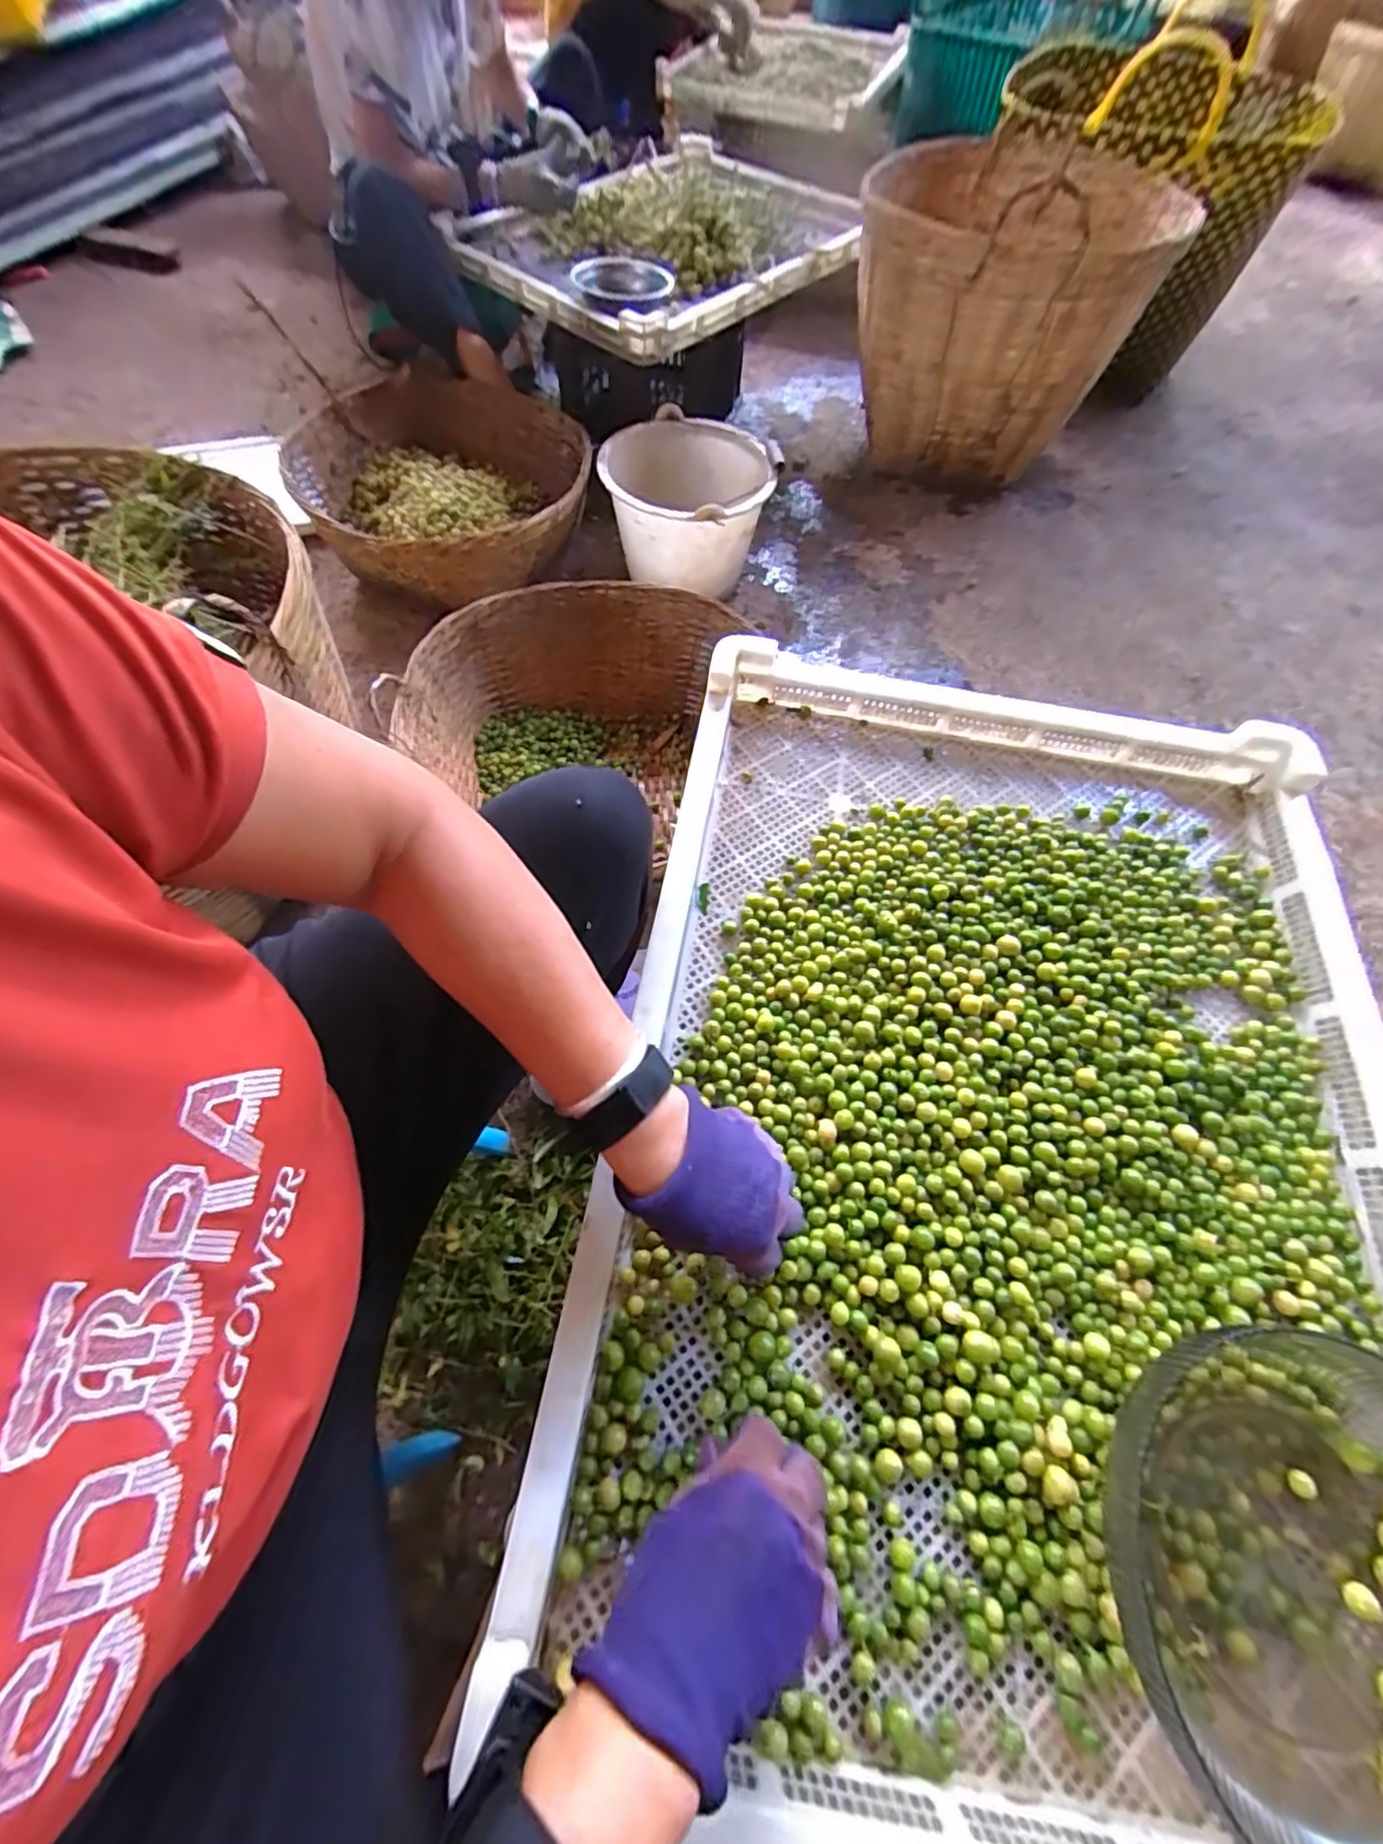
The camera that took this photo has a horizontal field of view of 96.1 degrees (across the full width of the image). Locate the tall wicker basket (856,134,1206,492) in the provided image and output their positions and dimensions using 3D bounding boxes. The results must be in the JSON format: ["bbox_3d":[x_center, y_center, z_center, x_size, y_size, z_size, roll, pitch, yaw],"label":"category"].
[{"bbox_3d":[0.619,-1.265,1.343,0.570,0.433,0.627,22,64,9],"label":"tall wicker basket"}]

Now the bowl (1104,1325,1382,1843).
[{"bbox_3d":[0.362,0.374,0.341,0.243,0.053,0.215,-29,68,-16],"label":"bowl"}]

